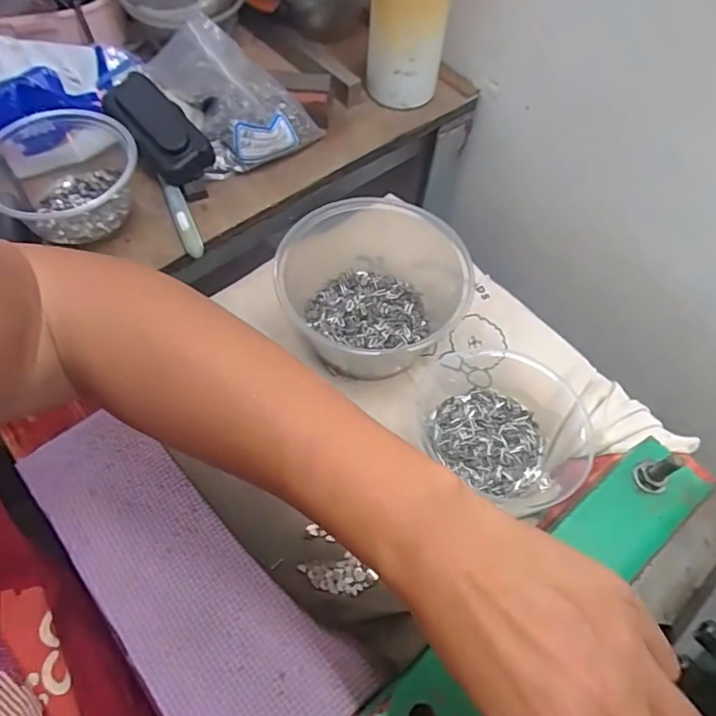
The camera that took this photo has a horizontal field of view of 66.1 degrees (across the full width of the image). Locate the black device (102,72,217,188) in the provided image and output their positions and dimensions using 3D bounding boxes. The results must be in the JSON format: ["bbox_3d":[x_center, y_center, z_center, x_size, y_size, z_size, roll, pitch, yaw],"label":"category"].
[{"bbox_3d":[-0.171,-0.197,0.468,0.051,0.029,0.102,-38,89,-21],"label":"black device"}]

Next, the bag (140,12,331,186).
[{"bbox_3d":[-0.106,-0.237,0.479,0.110,0.090,0.120,-30,67,-18],"label":"bag"}]

